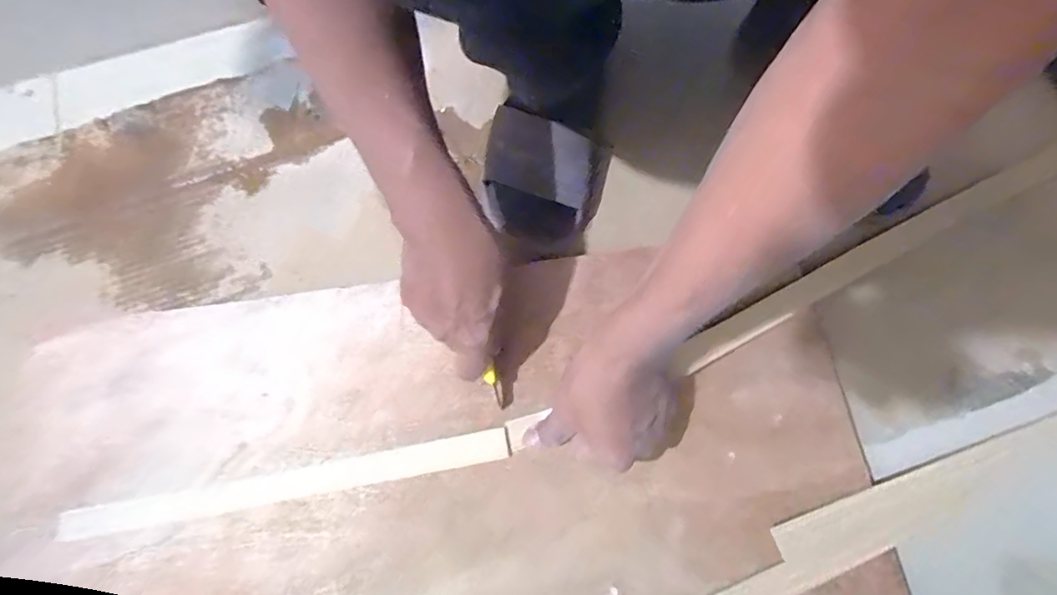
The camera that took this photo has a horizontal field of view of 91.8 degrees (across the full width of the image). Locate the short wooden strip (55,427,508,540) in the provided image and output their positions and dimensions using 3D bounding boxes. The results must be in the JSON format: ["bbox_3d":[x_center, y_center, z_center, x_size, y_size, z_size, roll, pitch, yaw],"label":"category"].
[{"bbox_3d":[-0.190,0.147,0.406,0.346,0.005,0.022,-11,72,0],"label":"short wooden strip"}]

